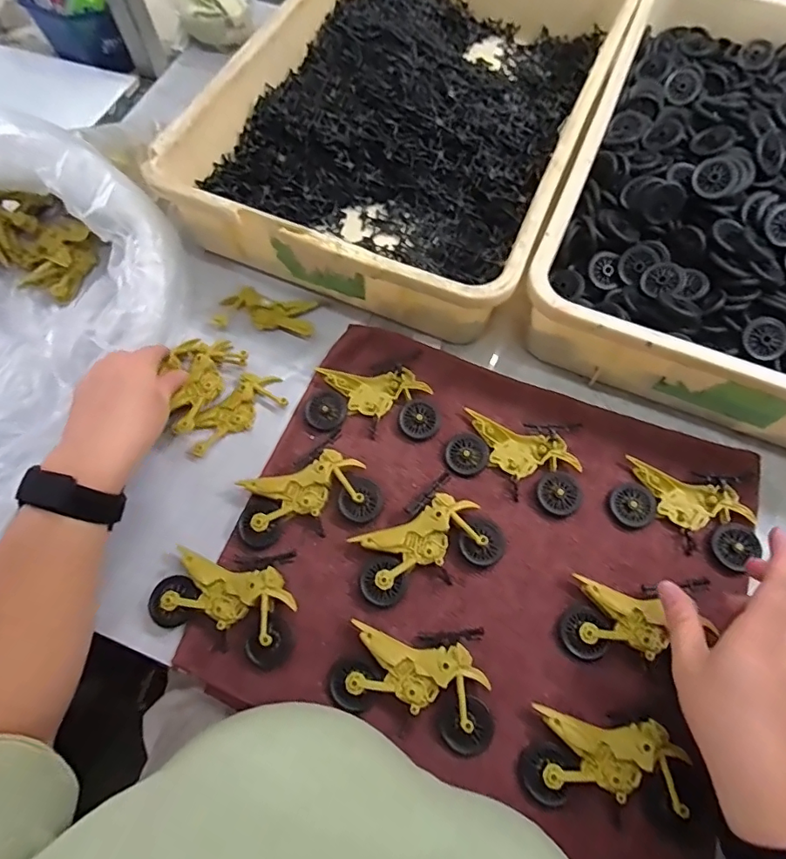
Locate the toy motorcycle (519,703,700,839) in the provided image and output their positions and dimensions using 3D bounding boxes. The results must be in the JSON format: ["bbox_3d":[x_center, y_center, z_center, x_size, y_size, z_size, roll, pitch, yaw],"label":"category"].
[{"bbox_3d":[0.150,0.233,0.344,0.114,0.023,0.062,9,69,3],"label":"toy motorcycle"}]

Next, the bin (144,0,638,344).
[{"bbox_3d":[0.033,-0.364,0.546,0.350,0.085,0.521,23,71,8],"label":"bin"}]

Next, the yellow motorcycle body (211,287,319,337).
[{"bbox_3d":[-0.126,-0.117,0.497,0.096,0.012,0.046,10,69,3],"label":"yellow motorcycle body"}]

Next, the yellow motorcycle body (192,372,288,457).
[{"bbox_3d":[-0.147,-0.019,0.459,0.094,0.012,0.044,-33,73,-12],"label":"yellow motorcycle body"}]

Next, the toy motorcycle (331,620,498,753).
[{"bbox_3d":[0.016,0.182,0.366,0.115,0.023,0.075,10,69,3],"label":"toy motorcycle"}]

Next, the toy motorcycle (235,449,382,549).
[{"bbox_3d":[-0.072,0.056,0.419,0.116,0.021,0.061,-12,70,-5],"label":"toy motorcycle"}]

